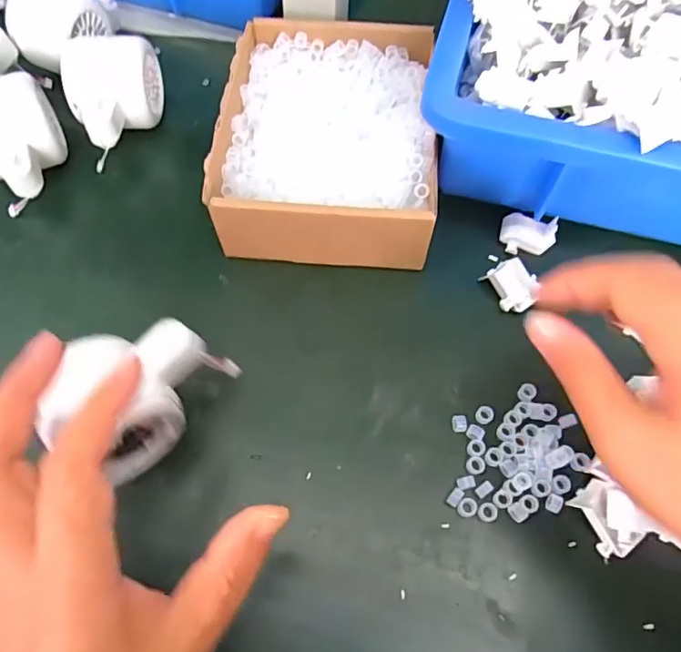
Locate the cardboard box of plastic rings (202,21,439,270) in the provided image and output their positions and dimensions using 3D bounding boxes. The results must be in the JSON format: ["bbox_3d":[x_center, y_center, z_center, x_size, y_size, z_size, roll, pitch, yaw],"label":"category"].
[{"bbox_3d":[-0.007,-0.123,0.349,0.134,0.049,0.180,2,63,0],"label":"cardboard box of plastic rings"}]

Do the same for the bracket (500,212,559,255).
[{"bbox_3d":[0.122,-0.059,0.340,0.034,0.012,0.024,11,63,5],"label":"bracket"}]

